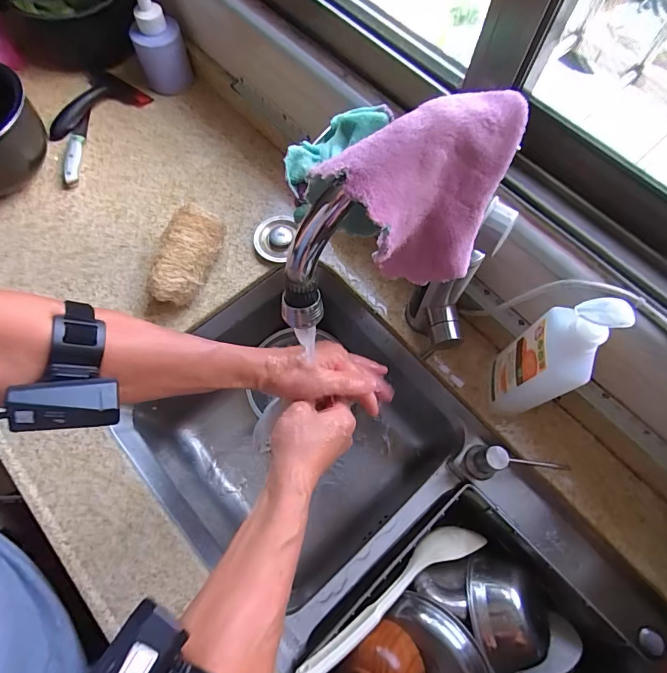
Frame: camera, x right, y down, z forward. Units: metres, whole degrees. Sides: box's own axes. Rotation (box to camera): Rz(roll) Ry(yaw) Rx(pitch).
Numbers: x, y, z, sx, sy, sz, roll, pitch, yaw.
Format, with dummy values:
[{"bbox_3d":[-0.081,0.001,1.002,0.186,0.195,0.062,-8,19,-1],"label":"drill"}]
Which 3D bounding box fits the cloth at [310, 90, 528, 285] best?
[{"bbox_3d":[0.063,-0.085,0.296,0.119,0.130,0.063,-30,71,-13],"label":"cloth"}]

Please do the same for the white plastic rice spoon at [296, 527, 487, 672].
[{"bbox_3d":[0.078,0.316,0.513,0.283,0.029,0.048,-25,70,-28],"label":"white plastic rice spoon"}]

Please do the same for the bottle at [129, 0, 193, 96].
[{"bbox_3d":[-0.298,-0.507,0.703,0.085,0.173,0.067,-22,70,-10],"label":"bottle"}]

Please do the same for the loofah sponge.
[{"bbox_3d":[-0.210,-0.109,0.602,0.062,0.070,0.140,20,68,7],"label":"loofah sponge"}]

